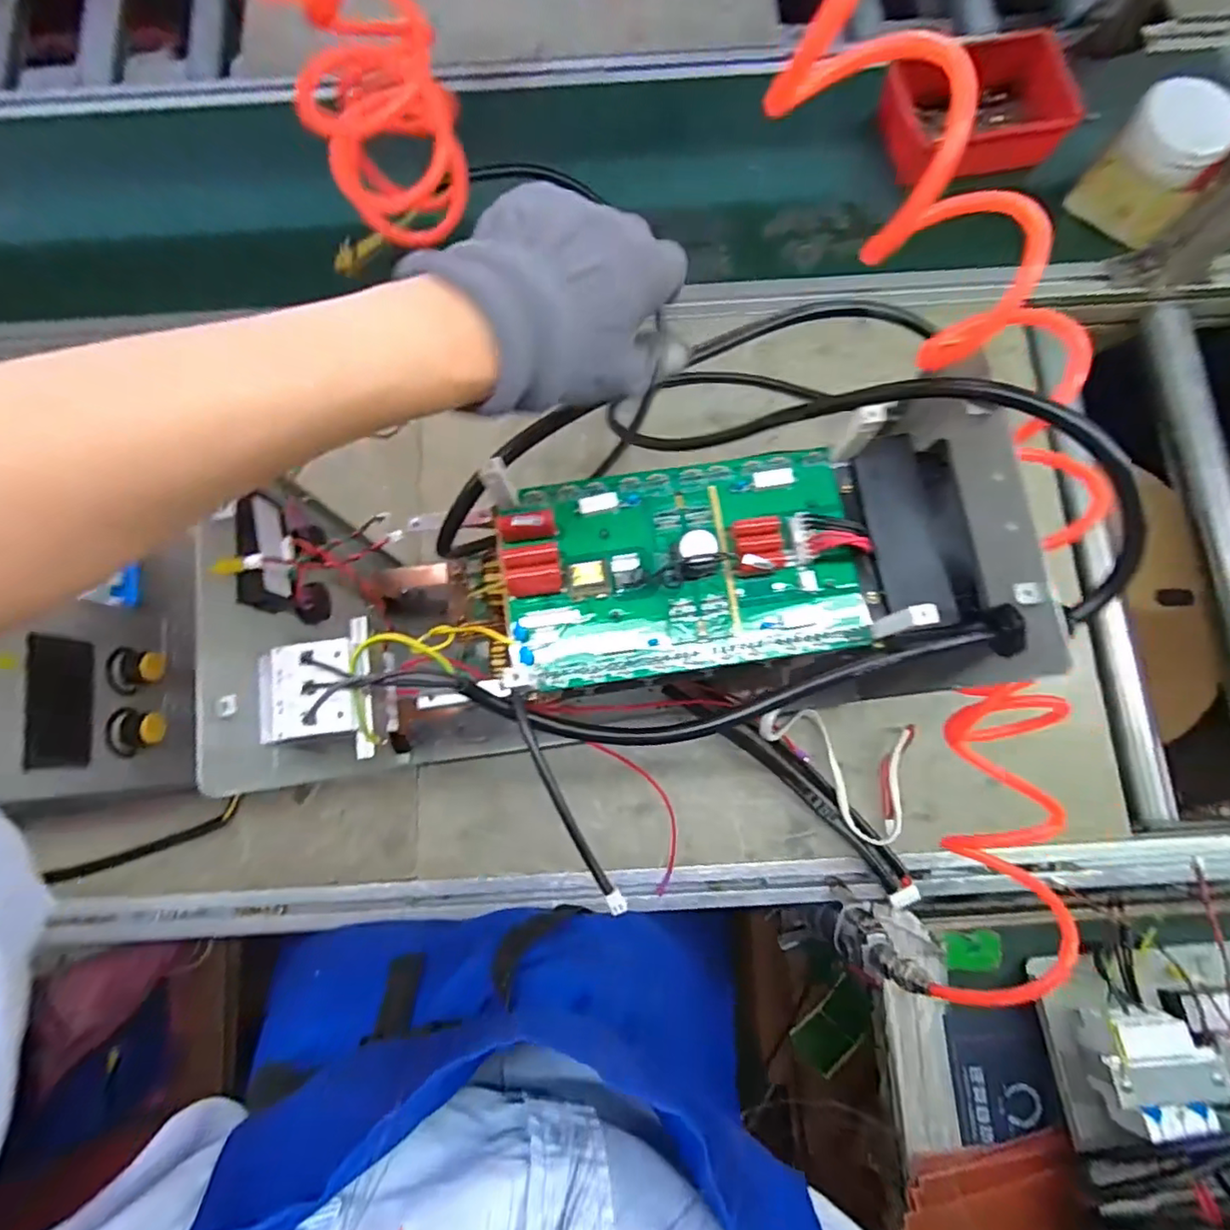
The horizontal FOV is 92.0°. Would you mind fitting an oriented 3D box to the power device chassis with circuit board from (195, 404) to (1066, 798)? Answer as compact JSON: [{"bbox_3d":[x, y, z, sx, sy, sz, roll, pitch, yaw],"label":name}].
[{"bbox_3d":[0.003,-0.021,0.369,0.448,0.096,0.182,-8,80,-1],"label":"power device chassis with circuit board"}]

